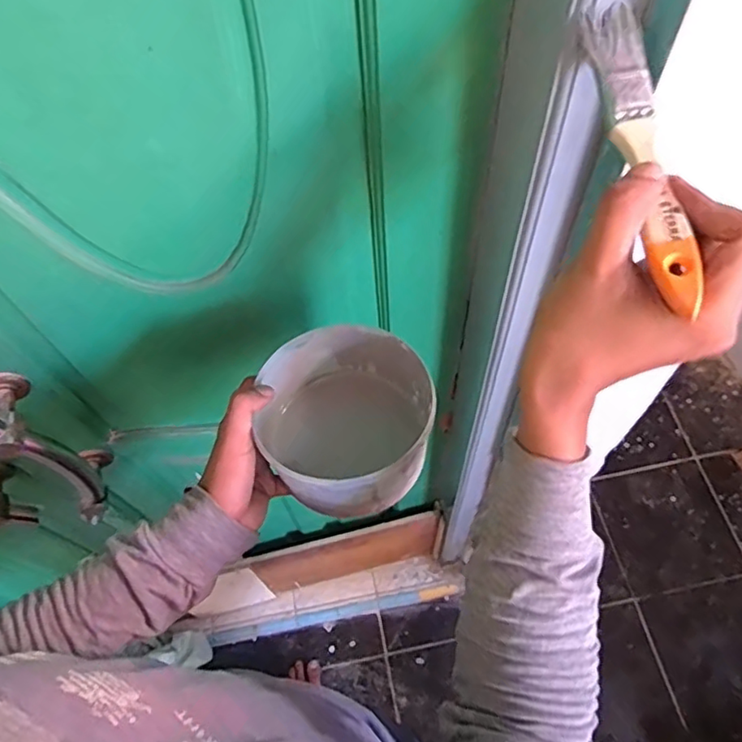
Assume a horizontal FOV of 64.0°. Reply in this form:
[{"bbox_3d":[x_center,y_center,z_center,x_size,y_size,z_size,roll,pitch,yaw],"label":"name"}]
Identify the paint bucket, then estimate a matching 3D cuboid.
[{"bbox_3d":[-0.026,0.042,0.485,0.137,0.078,0.139,-2,60,3],"label":"paint bucket"}]

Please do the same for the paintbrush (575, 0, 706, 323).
[{"bbox_3d":[0.132,-0.107,0.287,0.026,0.014,0.167,-6,72,1],"label":"paintbrush"}]

